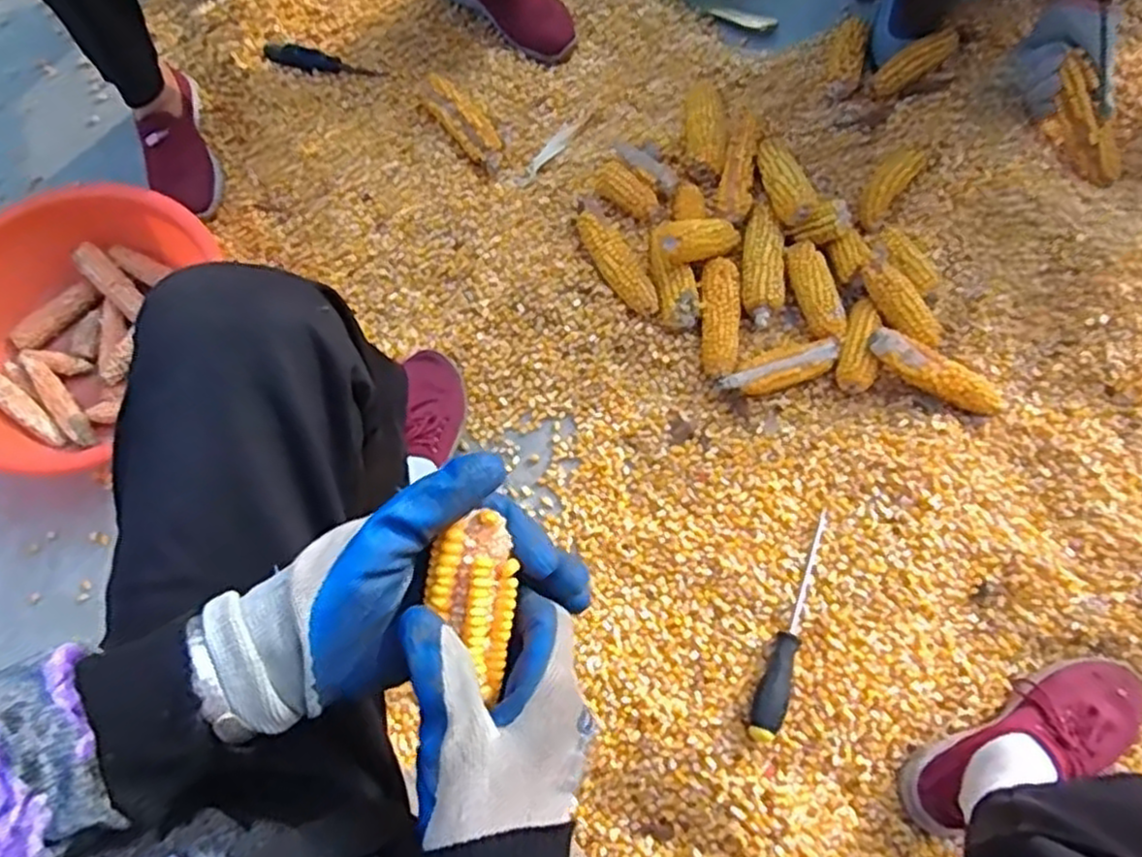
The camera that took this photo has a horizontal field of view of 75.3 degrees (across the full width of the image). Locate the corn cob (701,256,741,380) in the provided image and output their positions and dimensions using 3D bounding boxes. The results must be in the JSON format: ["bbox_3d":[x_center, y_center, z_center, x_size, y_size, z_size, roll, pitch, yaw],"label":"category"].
[{"bbox_3d":[0.179,-0.132,0.891,0.045,0.039,0.147,5,72,3],"label":"corn cob"}]

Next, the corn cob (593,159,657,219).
[{"bbox_3d":[0.070,-0.302,0.927,0.091,0.044,0.048,34,77,10],"label":"corn cob"}]

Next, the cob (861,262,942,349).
[{"bbox_3d":[0.387,-0.143,0.866,0.038,0.034,0.119,-41,91,-11],"label":"cob"}]

